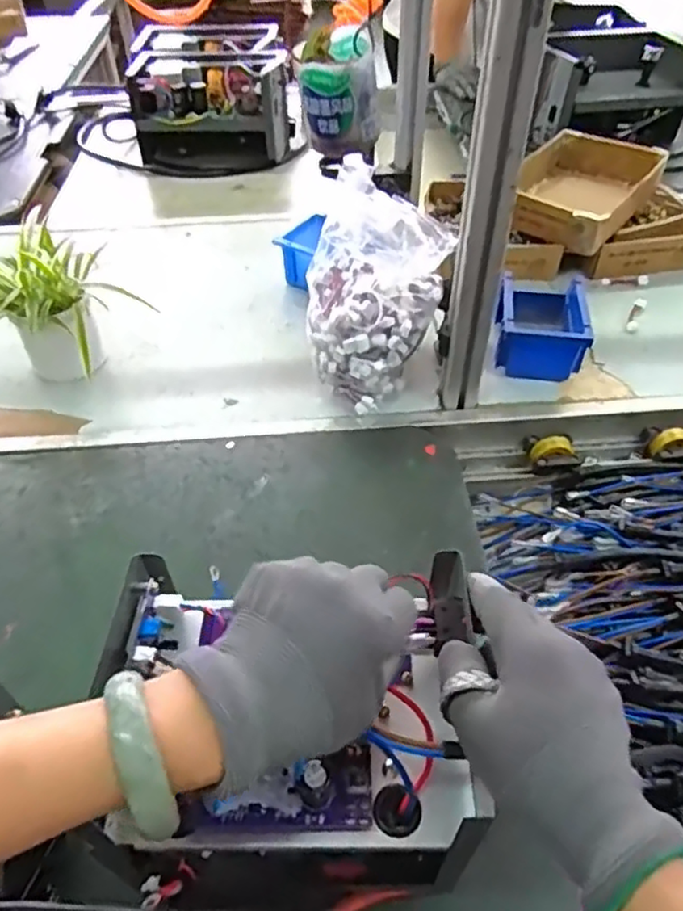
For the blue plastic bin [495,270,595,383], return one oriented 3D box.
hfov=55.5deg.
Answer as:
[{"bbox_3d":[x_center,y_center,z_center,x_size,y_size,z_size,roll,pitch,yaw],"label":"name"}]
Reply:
[{"bbox_3d":[0.248,-0.171,0.813,0.101,0.062,0.149,6,47,7],"label":"blue plastic bin"}]

